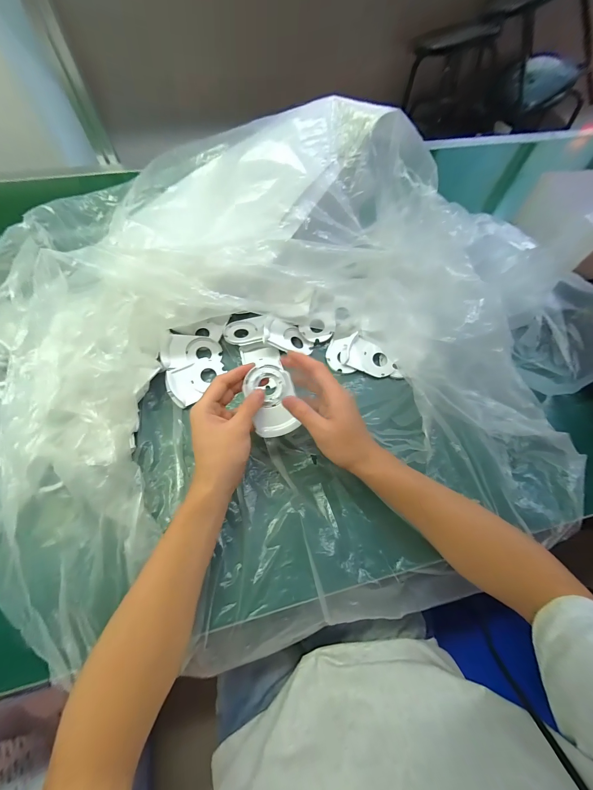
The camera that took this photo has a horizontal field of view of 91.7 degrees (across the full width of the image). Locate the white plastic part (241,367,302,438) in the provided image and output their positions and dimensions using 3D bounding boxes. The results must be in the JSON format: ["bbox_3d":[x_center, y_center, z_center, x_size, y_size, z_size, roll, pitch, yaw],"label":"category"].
[{"bbox_3d":[-0.028,0.007,0.337,0.054,0.008,0.083,-16,101,-3],"label":"white plastic part"}]

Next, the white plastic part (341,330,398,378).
[{"bbox_3d":[0.114,-0.057,0.440,0.079,0.019,0.049,22,64,8],"label":"white plastic part"}]

